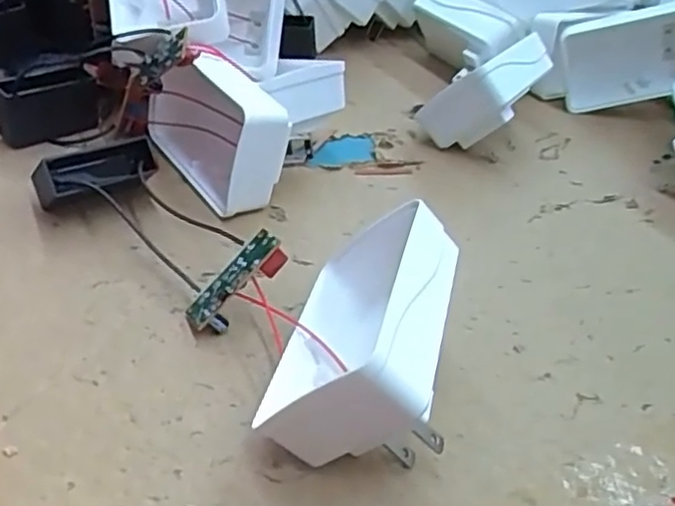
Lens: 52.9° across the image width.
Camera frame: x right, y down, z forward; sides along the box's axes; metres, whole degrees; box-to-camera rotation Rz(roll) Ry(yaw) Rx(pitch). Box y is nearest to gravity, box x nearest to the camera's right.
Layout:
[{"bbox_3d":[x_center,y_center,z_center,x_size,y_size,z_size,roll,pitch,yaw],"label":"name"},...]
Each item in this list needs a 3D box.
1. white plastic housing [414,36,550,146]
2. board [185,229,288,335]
[{"bbox_3d":[0.090,-0.096,0.405,0.091,0.058,0.034,-40,100,-43],"label":"white plastic housing"},{"bbox_3d":[-0.039,0.011,0.260,0.044,0.011,0.016,-47,56,-8],"label":"board"}]

